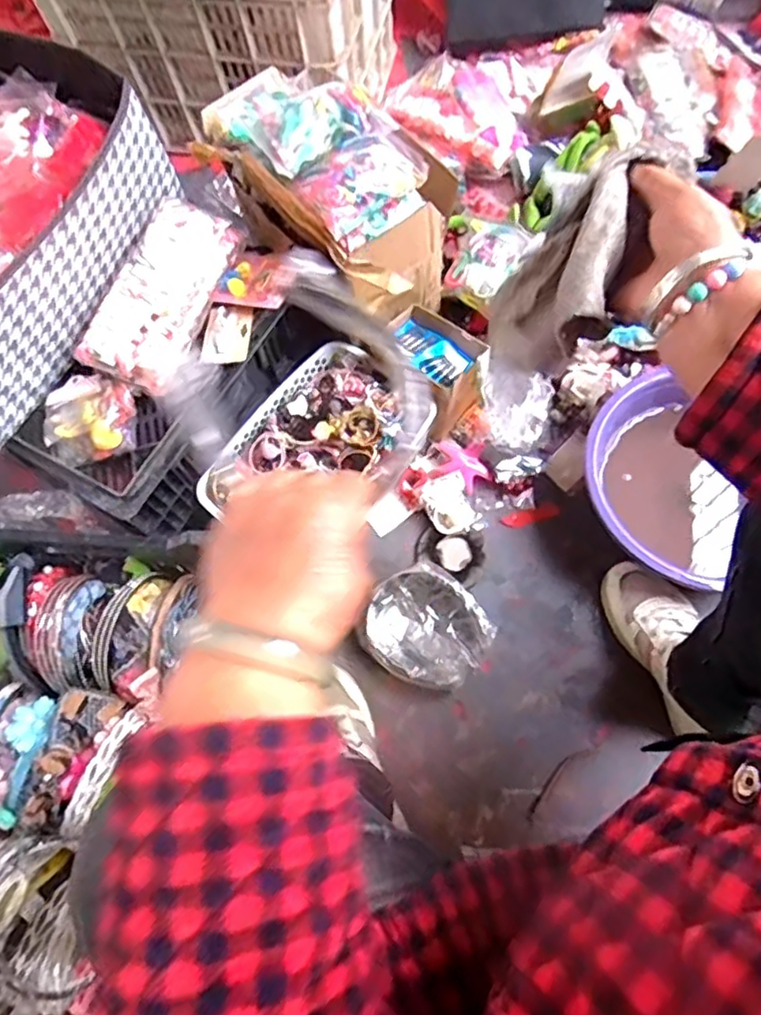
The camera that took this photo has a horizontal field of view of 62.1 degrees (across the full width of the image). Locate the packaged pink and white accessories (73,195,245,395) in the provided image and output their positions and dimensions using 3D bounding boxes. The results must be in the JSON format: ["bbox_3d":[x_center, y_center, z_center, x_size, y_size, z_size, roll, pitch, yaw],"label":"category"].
[{"bbox_3d":[-0.253,-0.249,0.736,0.102,0.056,0.237,18,72,11],"label":"packaged pink and white accessories"}]

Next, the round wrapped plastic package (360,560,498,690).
[{"bbox_3d":[0.059,0.151,0.794,0.145,0.022,0.135,-2,69,4],"label":"round wrapped plastic package"}]

